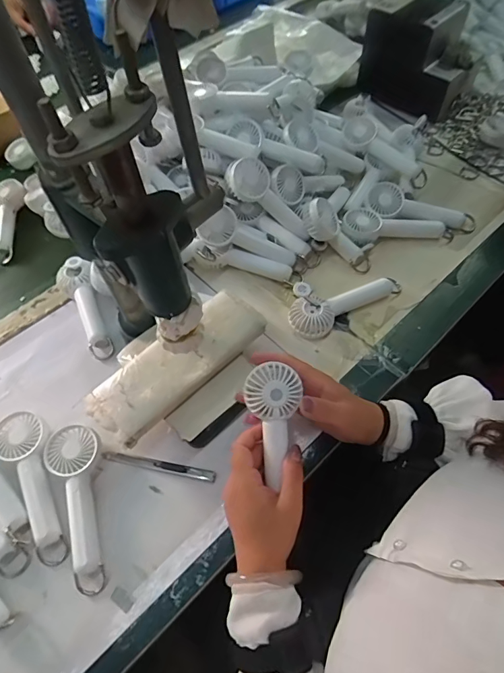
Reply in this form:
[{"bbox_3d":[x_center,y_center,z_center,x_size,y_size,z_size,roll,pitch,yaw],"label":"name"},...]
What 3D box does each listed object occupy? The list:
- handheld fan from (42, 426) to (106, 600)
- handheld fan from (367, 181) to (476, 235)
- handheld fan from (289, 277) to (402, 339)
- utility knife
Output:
[{"bbox_3d":[-0.174,0.171,0.434,0.055,0.032,0.162,-23,58,-11],"label":"handheld fan"},{"bbox_3d":[0.254,-0.193,0.625,0.157,0.033,0.055,11,58,11],"label":"handheld fan"},{"bbox_3d":[0.120,-0.055,0.549,0.157,0.040,0.062,-27,59,-14],"label":"handheld fan"},{"bbox_3d":[-0.105,0.145,0.465,0.130,0.005,0.011,8,57,9],"label":"utility knife"}]

